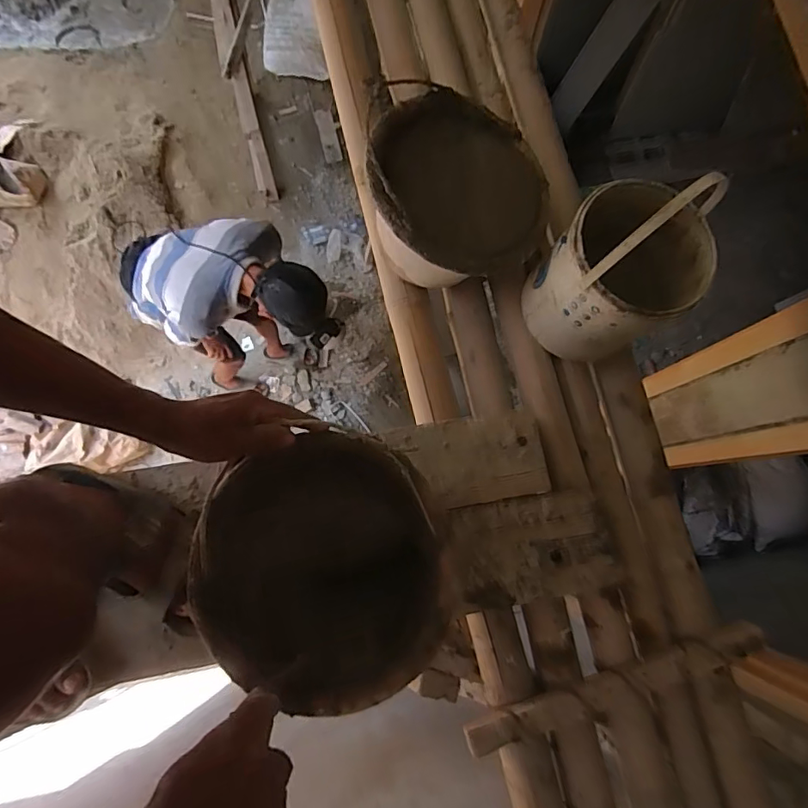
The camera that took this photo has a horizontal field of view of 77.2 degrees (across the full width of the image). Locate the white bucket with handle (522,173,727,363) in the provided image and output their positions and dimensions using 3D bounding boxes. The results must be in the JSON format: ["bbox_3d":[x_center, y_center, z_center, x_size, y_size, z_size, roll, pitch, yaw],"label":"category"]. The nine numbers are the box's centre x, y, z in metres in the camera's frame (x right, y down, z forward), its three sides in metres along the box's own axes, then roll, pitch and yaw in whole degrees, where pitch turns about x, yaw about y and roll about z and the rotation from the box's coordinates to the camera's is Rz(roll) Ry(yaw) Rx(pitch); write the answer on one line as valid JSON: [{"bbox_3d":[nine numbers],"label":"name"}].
[{"bbox_3d":[0.286,-0.181,0.639,0.178,0.266,0.203,38,81,6],"label":"white bucket with handle"}]

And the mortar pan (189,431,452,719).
[{"bbox_3d":[-0.073,0.159,0.510,0.251,0.102,0.231,0,79,-1],"label":"mortar pan"}]

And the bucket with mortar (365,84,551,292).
[{"bbox_3d":[0.074,-0.283,0.695,0.236,0.163,0.254,0,79,-1],"label":"bucket with mortar"}]

